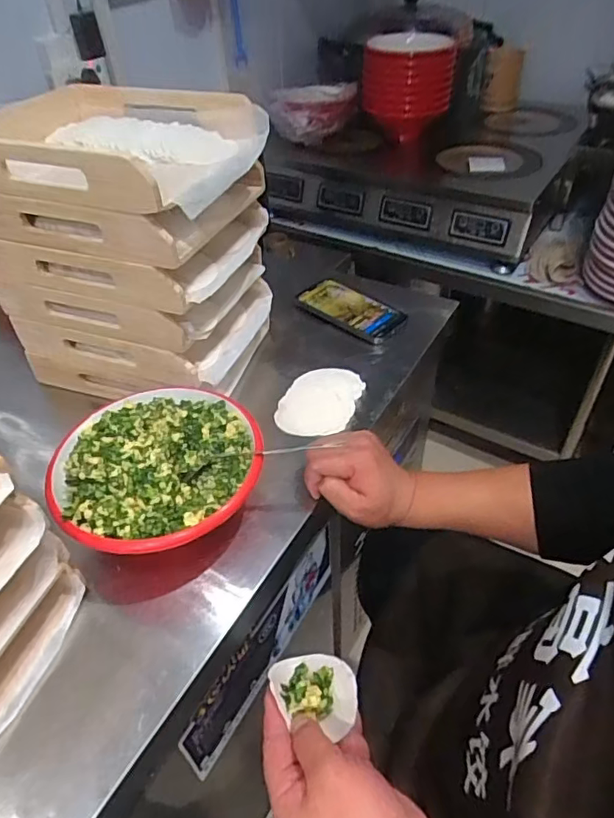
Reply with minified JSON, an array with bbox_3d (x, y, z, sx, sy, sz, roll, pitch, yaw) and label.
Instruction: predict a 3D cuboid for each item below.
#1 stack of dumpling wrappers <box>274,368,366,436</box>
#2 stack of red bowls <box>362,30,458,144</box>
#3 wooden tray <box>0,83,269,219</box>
[{"bbox_3d":[0.017,-0.012,0.661,0.086,0.012,0.121,14,46,17],"label":"stack of dumpling wrappers"},{"bbox_3d":[0.255,-0.806,1.353,0.211,0.191,0.251,7,44,11],"label":"stack of red bowls"},{"bbox_3d":[-0.205,-0.275,0.563,0.273,0.056,0.202,16,46,19],"label":"wooden tray"}]

